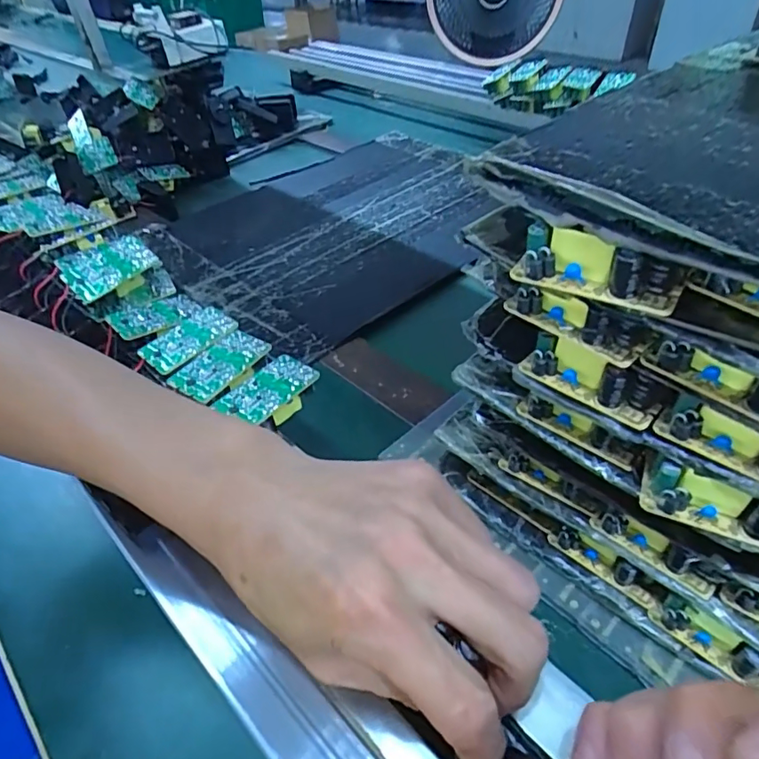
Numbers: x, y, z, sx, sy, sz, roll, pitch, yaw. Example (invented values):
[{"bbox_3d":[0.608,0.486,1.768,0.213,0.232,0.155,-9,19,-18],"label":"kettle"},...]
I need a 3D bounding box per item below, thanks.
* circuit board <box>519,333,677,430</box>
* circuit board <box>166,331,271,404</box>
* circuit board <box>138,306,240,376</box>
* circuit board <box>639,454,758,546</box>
[{"bbox_3d":[0.098,-0.002,0.240,0.063,0.024,0.018,27,51,29],"label":"circuit board"},{"bbox_3d":[-0.106,-0.011,0.350,0.034,0.004,0.062,26,51,29],"label":"circuit board"},{"bbox_3d":[-0.137,-0.031,0.372,0.041,0.004,0.064,31,53,32],"label":"circuit board"},{"bbox_3d":[0.146,0.053,0.222,0.065,0.022,0.022,25,50,28],"label":"circuit board"}]

